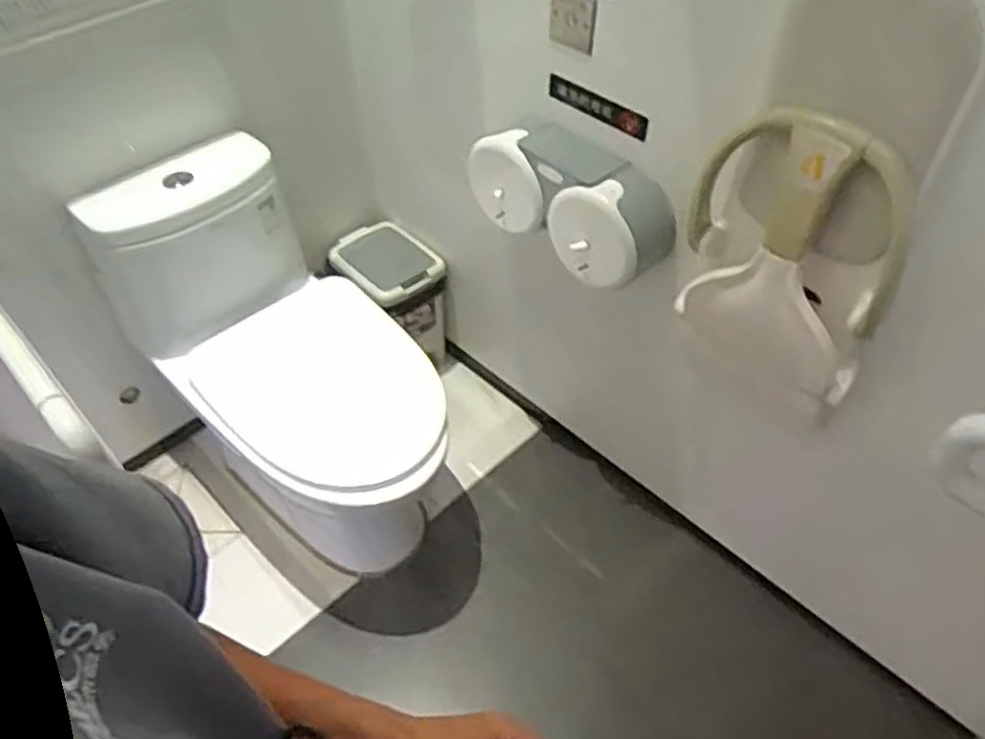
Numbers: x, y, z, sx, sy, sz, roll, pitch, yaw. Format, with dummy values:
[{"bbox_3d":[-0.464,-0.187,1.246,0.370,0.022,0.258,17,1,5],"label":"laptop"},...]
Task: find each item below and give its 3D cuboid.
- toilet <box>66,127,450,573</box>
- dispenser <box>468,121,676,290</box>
[{"bbox_3d":[-0.381,0.023,1.564,0.785,0.792,0.413,32,56,26],"label":"toilet"},{"bbox_3d":[0.118,-0.291,1.279,0.372,0.198,0.117,32,56,26],"label":"dispenser"}]

